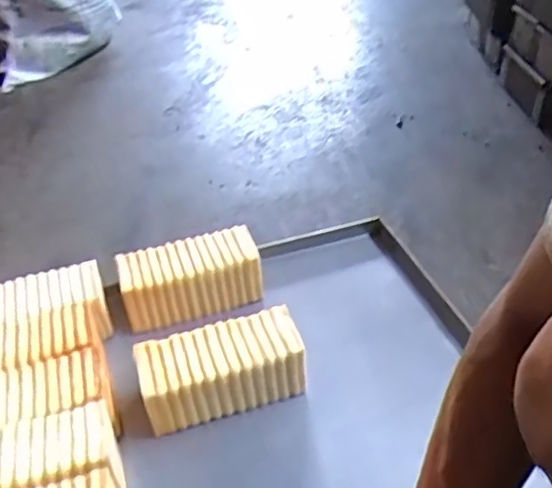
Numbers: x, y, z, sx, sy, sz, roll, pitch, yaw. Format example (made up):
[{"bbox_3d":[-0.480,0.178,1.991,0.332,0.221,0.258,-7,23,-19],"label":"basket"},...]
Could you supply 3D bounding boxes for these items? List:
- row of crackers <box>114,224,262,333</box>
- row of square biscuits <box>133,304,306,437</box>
[{"bbox_3d":[-0.116,0.048,0.864,0.197,0.087,0.097,-16,41,-14],"label":"row of crackers"},{"bbox_3d":[-0.064,0.153,0.734,0.189,0.088,0.085,-13,40,-10],"label":"row of square biscuits"}]

